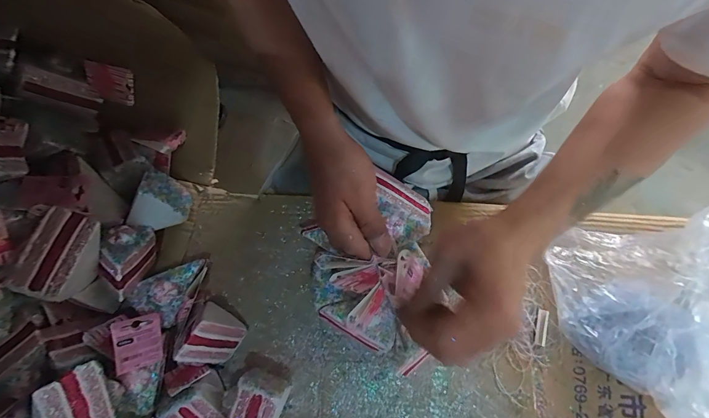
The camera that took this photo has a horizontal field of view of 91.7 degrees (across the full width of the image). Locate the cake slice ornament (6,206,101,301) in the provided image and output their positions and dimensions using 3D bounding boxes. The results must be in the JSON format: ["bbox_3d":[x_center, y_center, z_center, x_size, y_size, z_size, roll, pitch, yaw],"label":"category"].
[{"bbox_3d":[-0.302,0.048,0.365,0.047,0.058,0.088,19,79,5],"label":"cake slice ornament"}]

